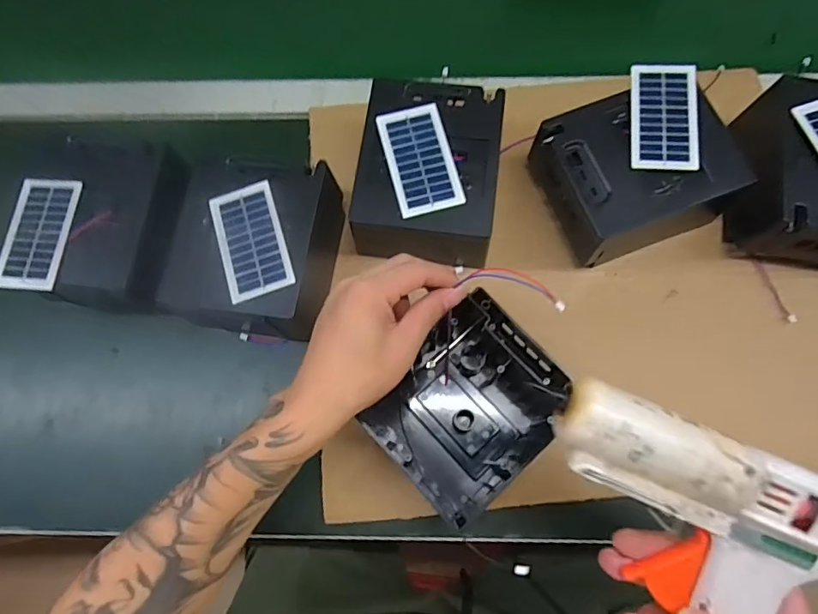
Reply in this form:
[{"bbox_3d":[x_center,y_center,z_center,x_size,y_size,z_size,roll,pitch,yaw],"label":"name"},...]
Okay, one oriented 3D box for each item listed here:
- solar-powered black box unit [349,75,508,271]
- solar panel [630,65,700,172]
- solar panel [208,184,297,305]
[{"bbox_3d":[0.019,-0.112,0.454,0.117,0.077,0.150,8,75,5],"label":"solar-powered black box unit"},{"bbox_3d":[0.211,-0.157,0.424,0.053,0.009,0.091,5,77,2],"label":"solar panel"},{"bbox_3d":[-0.125,-0.053,0.407,0.050,0.004,0.093,-18,74,-2],"label":"solar panel"}]

